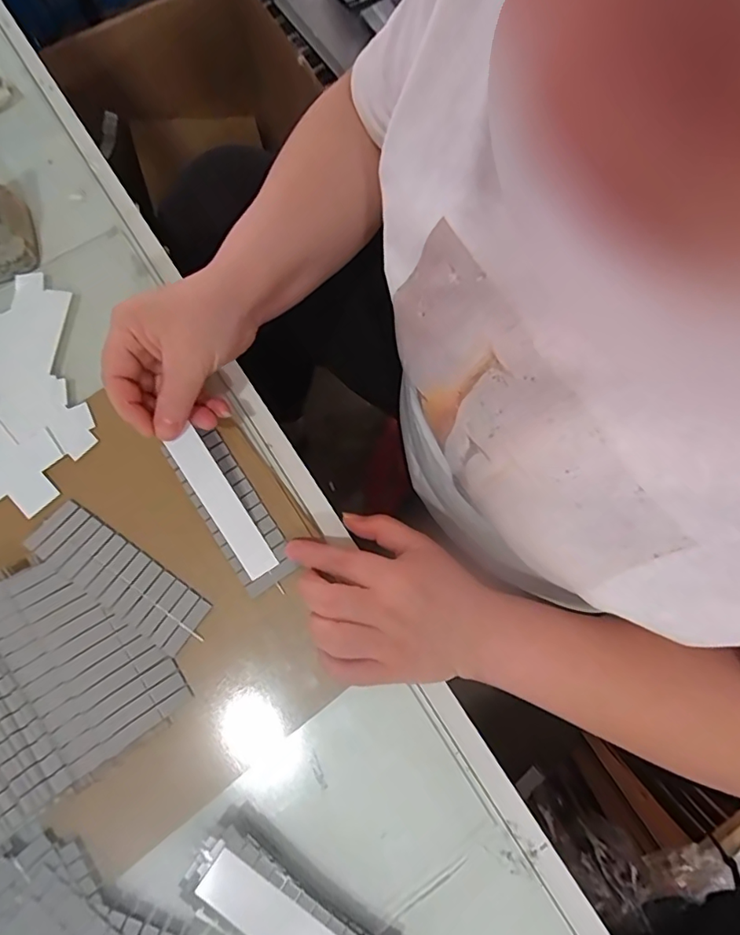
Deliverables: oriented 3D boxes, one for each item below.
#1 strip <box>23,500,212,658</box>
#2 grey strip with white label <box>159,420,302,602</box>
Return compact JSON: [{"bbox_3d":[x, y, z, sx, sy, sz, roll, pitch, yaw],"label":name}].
[{"bbox_3d":[-0.168,0.071,0.342,0.125,0.012,0.039,36,79,7],"label":"strip"},{"bbox_3d":[-0.097,0.027,0.358,0.039,0.005,0.121,-32,81,-8],"label":"grey strip with white label"}]

